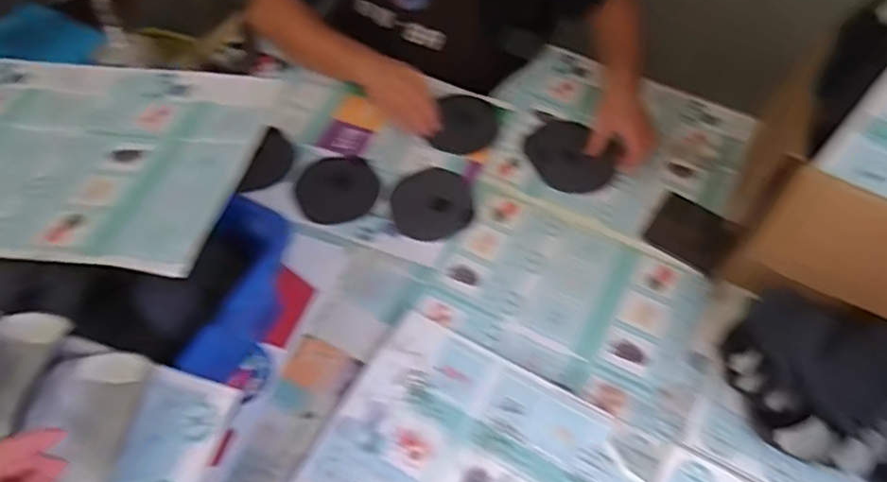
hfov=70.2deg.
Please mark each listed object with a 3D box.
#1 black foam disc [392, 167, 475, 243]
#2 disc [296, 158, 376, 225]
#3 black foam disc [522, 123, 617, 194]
[{"bbox_3d":[-0.020,-0.061,1.045,0.138,0.007,0.149,-6,55,-6],"label":"black foam disc"},{"bbox_3d":[-0.175,-0.088,1.034,0.134,0.008,0.127,1,55,-1],"label":"disc"},{"bbox_3d":[0.218,-0.148,1.095,0.135,0.008,0.161,-19,58,-15],"label":"black foam disc"}]

